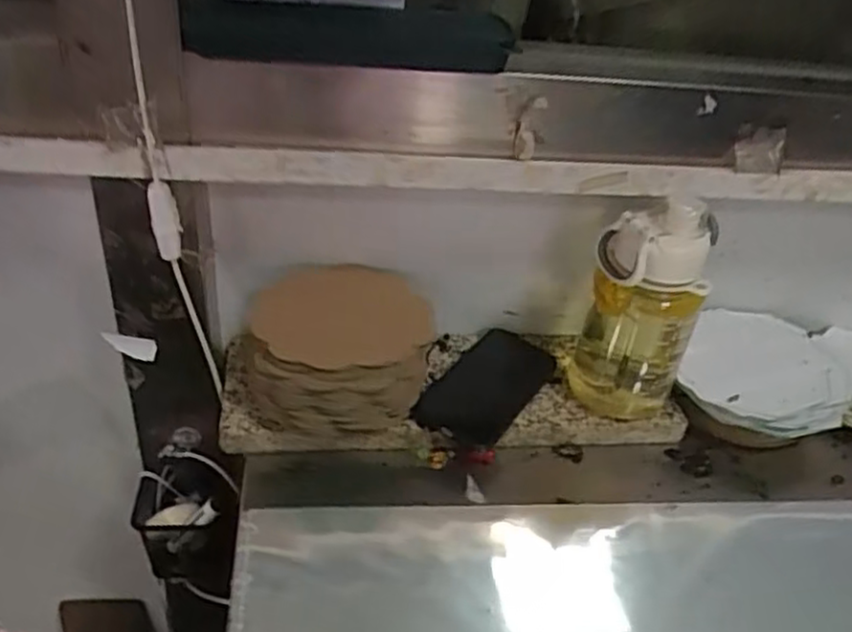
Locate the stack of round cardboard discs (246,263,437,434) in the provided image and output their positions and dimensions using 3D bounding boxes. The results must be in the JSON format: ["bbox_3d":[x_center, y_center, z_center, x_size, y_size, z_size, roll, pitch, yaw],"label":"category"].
[{"bbox_3d":[-0.070,0.028,0.596,0.146,0.075,0.140,1,36,-9],"label":"stack of round cardboard discs"}]

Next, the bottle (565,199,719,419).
[{"bbox_3d":[0.181,-0.005,0.619,0.089,0.182,0.080,15,36,10],"label":"bottle"}]

